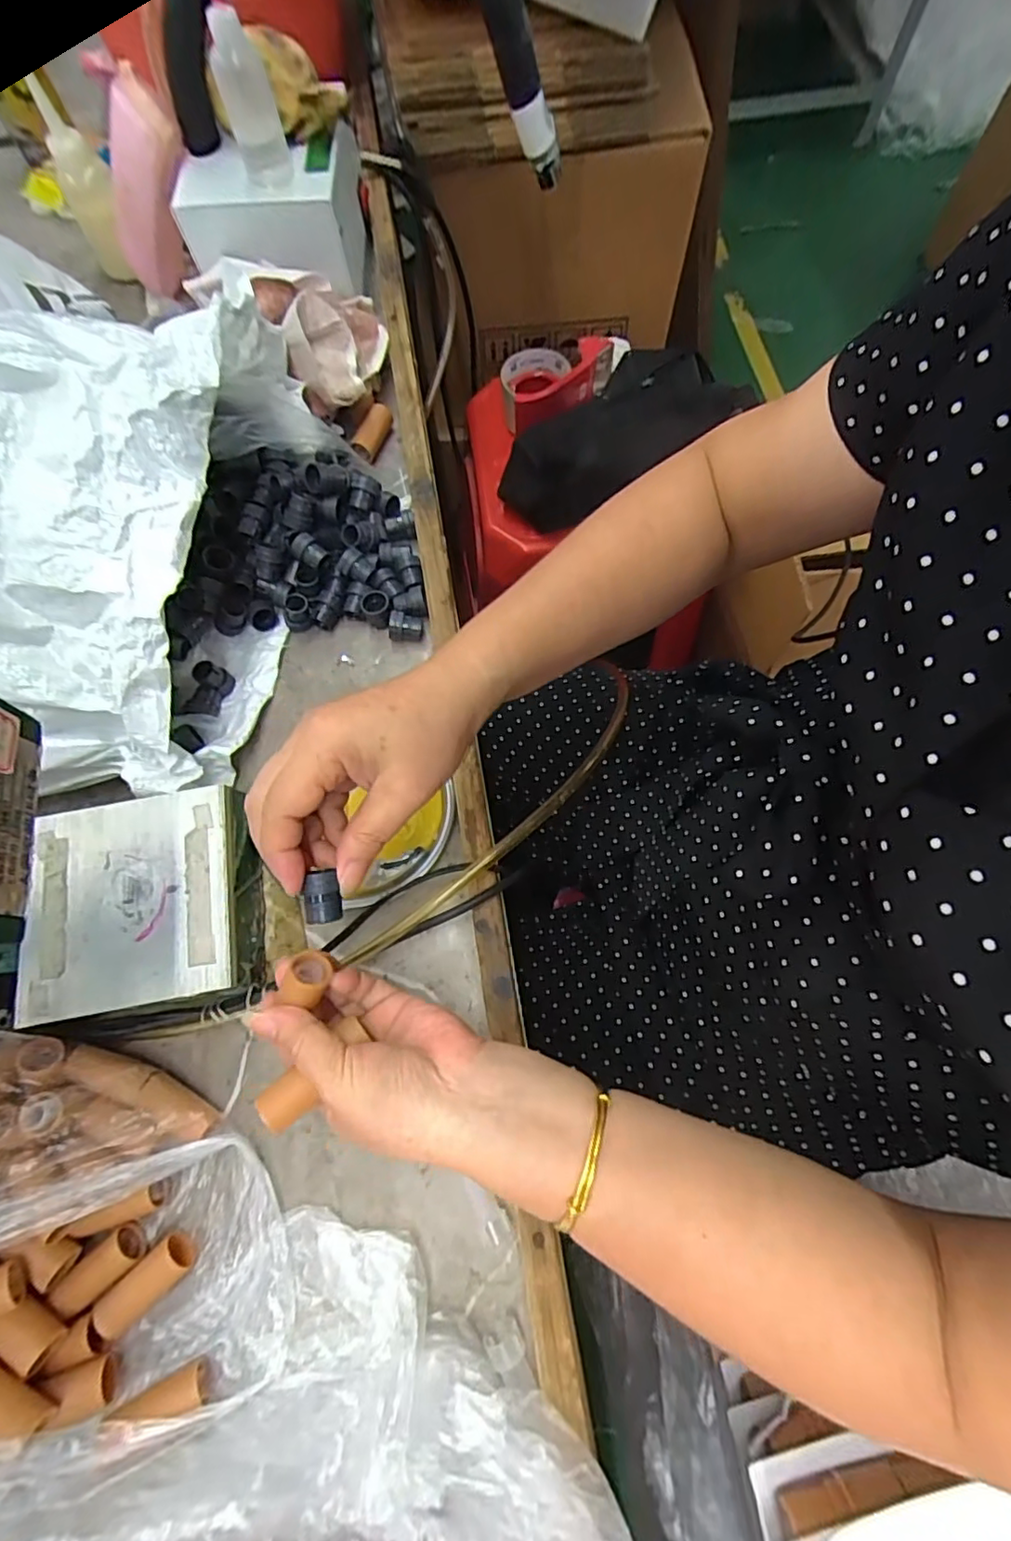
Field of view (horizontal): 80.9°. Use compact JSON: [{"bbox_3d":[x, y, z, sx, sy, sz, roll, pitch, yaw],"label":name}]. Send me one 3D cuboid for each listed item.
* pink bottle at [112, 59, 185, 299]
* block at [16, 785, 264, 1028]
[{"bbox_3d":[-0.316,-0.507,0.523,0.046,0.145,0.062,-2,68,-30],"label":"pink bottle"},{"bbox_3d":[-0.217,0.081,0.368,0.128,0.047,0.120,-11,71,-2],"label":"block"}]

